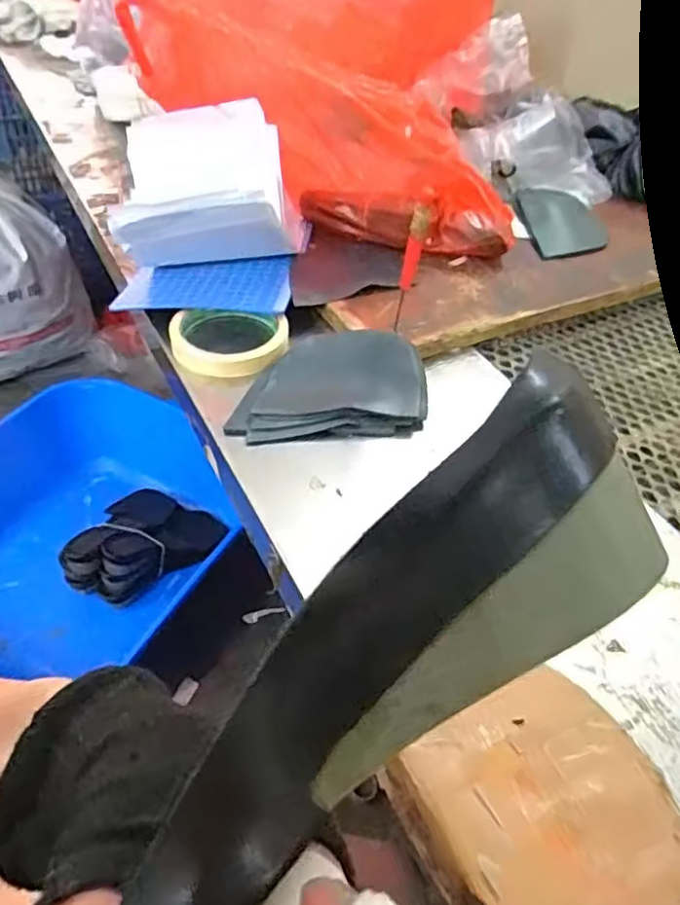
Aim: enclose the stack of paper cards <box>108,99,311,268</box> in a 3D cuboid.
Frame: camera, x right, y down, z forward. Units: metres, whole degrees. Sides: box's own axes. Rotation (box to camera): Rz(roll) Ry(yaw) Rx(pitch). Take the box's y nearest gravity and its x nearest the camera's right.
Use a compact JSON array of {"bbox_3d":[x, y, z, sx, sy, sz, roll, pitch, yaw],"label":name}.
[{"bbox_3d":[-0.112,-0.198,0.543,0.142,0.147,0.082,8,45,2],"label":"stack of paper cards"}]

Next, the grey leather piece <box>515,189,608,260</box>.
[{"bbox_3d":[0.237,-0.244,0.681,0.094,0.017,0.139,1,45,-5],"label":"grey leather piece"}]

